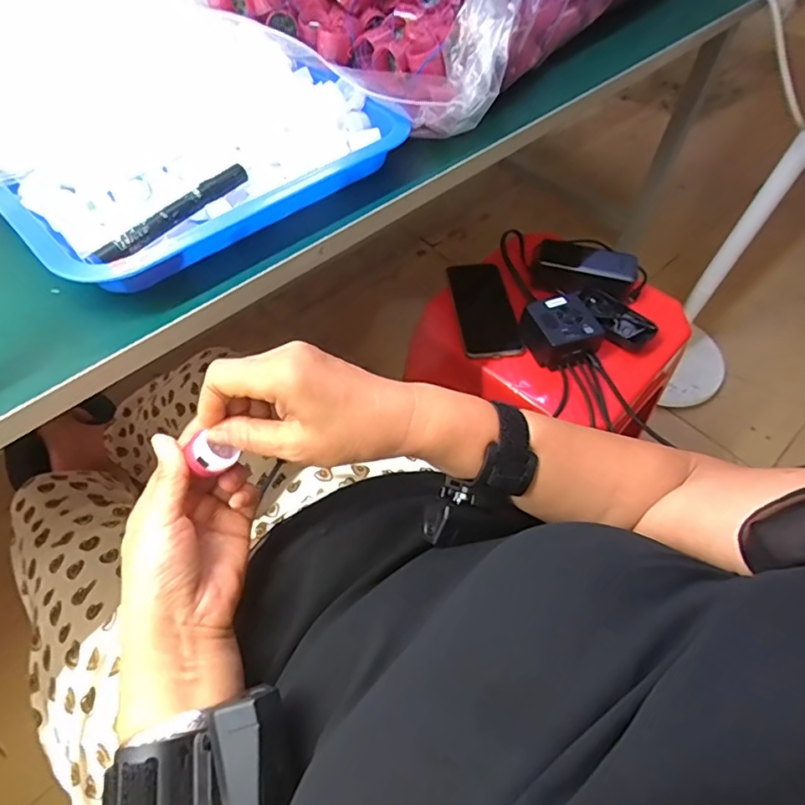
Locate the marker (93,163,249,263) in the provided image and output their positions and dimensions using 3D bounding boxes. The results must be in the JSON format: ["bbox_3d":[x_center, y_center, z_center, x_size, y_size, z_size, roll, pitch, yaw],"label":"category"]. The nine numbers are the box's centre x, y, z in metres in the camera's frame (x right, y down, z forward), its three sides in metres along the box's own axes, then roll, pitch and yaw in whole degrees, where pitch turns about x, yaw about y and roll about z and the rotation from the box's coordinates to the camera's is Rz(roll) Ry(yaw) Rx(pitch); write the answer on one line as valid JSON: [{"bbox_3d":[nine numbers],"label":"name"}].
[{"bbox_3d":[-0.157,-0.133,0.366,0.009,0.014,0.120,33,60,20],"label":"marker"}]

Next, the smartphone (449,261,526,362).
[{"bbox_3d":[0.105,-0.124,0.685,0.074,0.010,0.144,-6,66,-9],"label":"smartphone"}]

